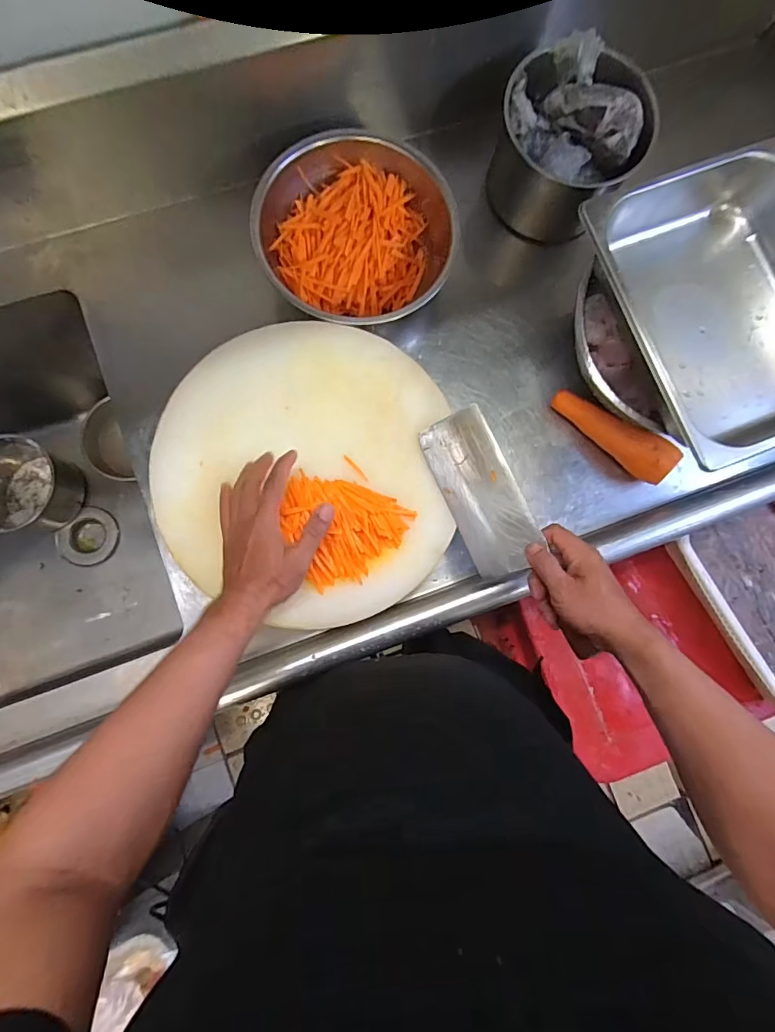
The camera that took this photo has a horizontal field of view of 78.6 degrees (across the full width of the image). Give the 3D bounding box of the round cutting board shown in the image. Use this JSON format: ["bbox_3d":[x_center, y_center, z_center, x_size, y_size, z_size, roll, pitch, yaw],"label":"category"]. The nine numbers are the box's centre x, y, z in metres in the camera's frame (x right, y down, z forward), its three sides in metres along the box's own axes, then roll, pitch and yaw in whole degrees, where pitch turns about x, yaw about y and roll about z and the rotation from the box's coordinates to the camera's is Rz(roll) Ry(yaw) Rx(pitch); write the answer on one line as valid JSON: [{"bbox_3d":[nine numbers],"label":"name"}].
[{"bbox_3d":[-0.095,-0.052,0.552,0.319,0.030,0.341,0,84,-4],"label":"round cutting board"}]

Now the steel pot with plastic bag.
[{"bbox_3d":[0.224,-0.477,0.615,0.172,0.151,0.145,42,83,1],"label":"steel pot with plastic bag"}]

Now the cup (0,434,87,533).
[{"bbox_3d":[-0.666,-0.053,0.869,0.151,0.129,0.164,0,84,-4],"label":"cup"}]

